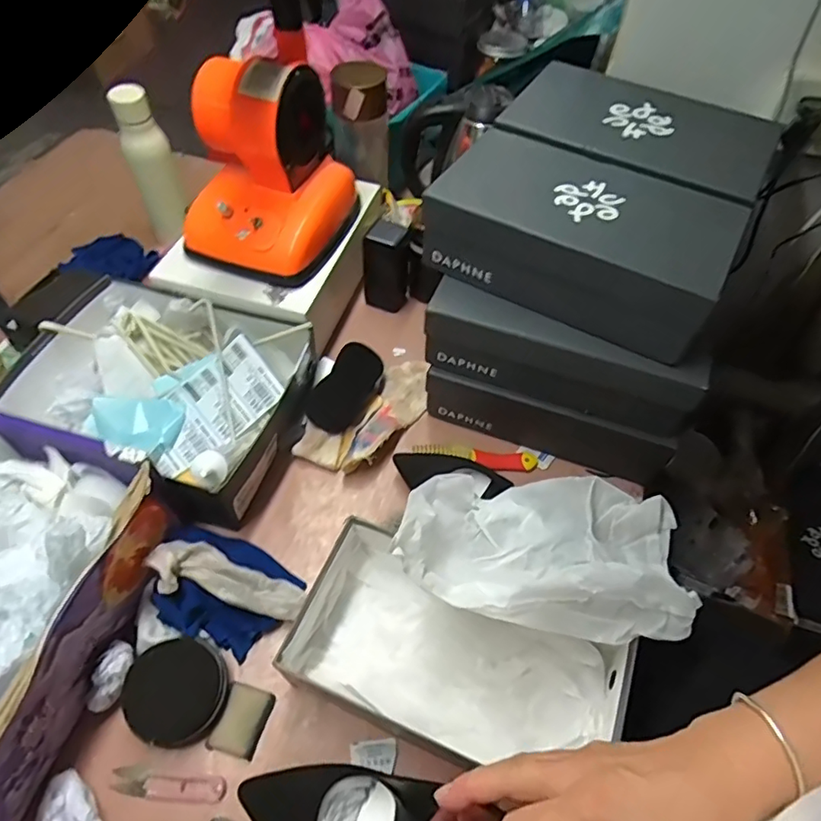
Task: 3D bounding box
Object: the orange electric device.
[{"bbox_3d":[-0.184,-0.310,0.699,0.173,0.196,0.198,15,56,8],"label":"orange electric device"}]

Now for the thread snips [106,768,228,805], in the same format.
[{"bbox_3d":[-0.219,0.338,0.501,0.102,0.004,0.020,6,55,1],"label":"thread snips"}]

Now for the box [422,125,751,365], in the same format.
[{"bbox_3d":[0.181,-0.191,0.594,0.282,0.095,0.163,27,58,15],"label":"box"}]

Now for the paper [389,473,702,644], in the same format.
[{"bbox_3d":[0.132,0.123,0.522,0.272,0.087,0.167,13,55,6],"label":"paper"}]

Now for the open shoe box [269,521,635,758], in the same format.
[{"bbox_3d":[0.041,0.237,0.541,0.305,0.079,0.156,22,57,12],"label":"open shoe box"}]

